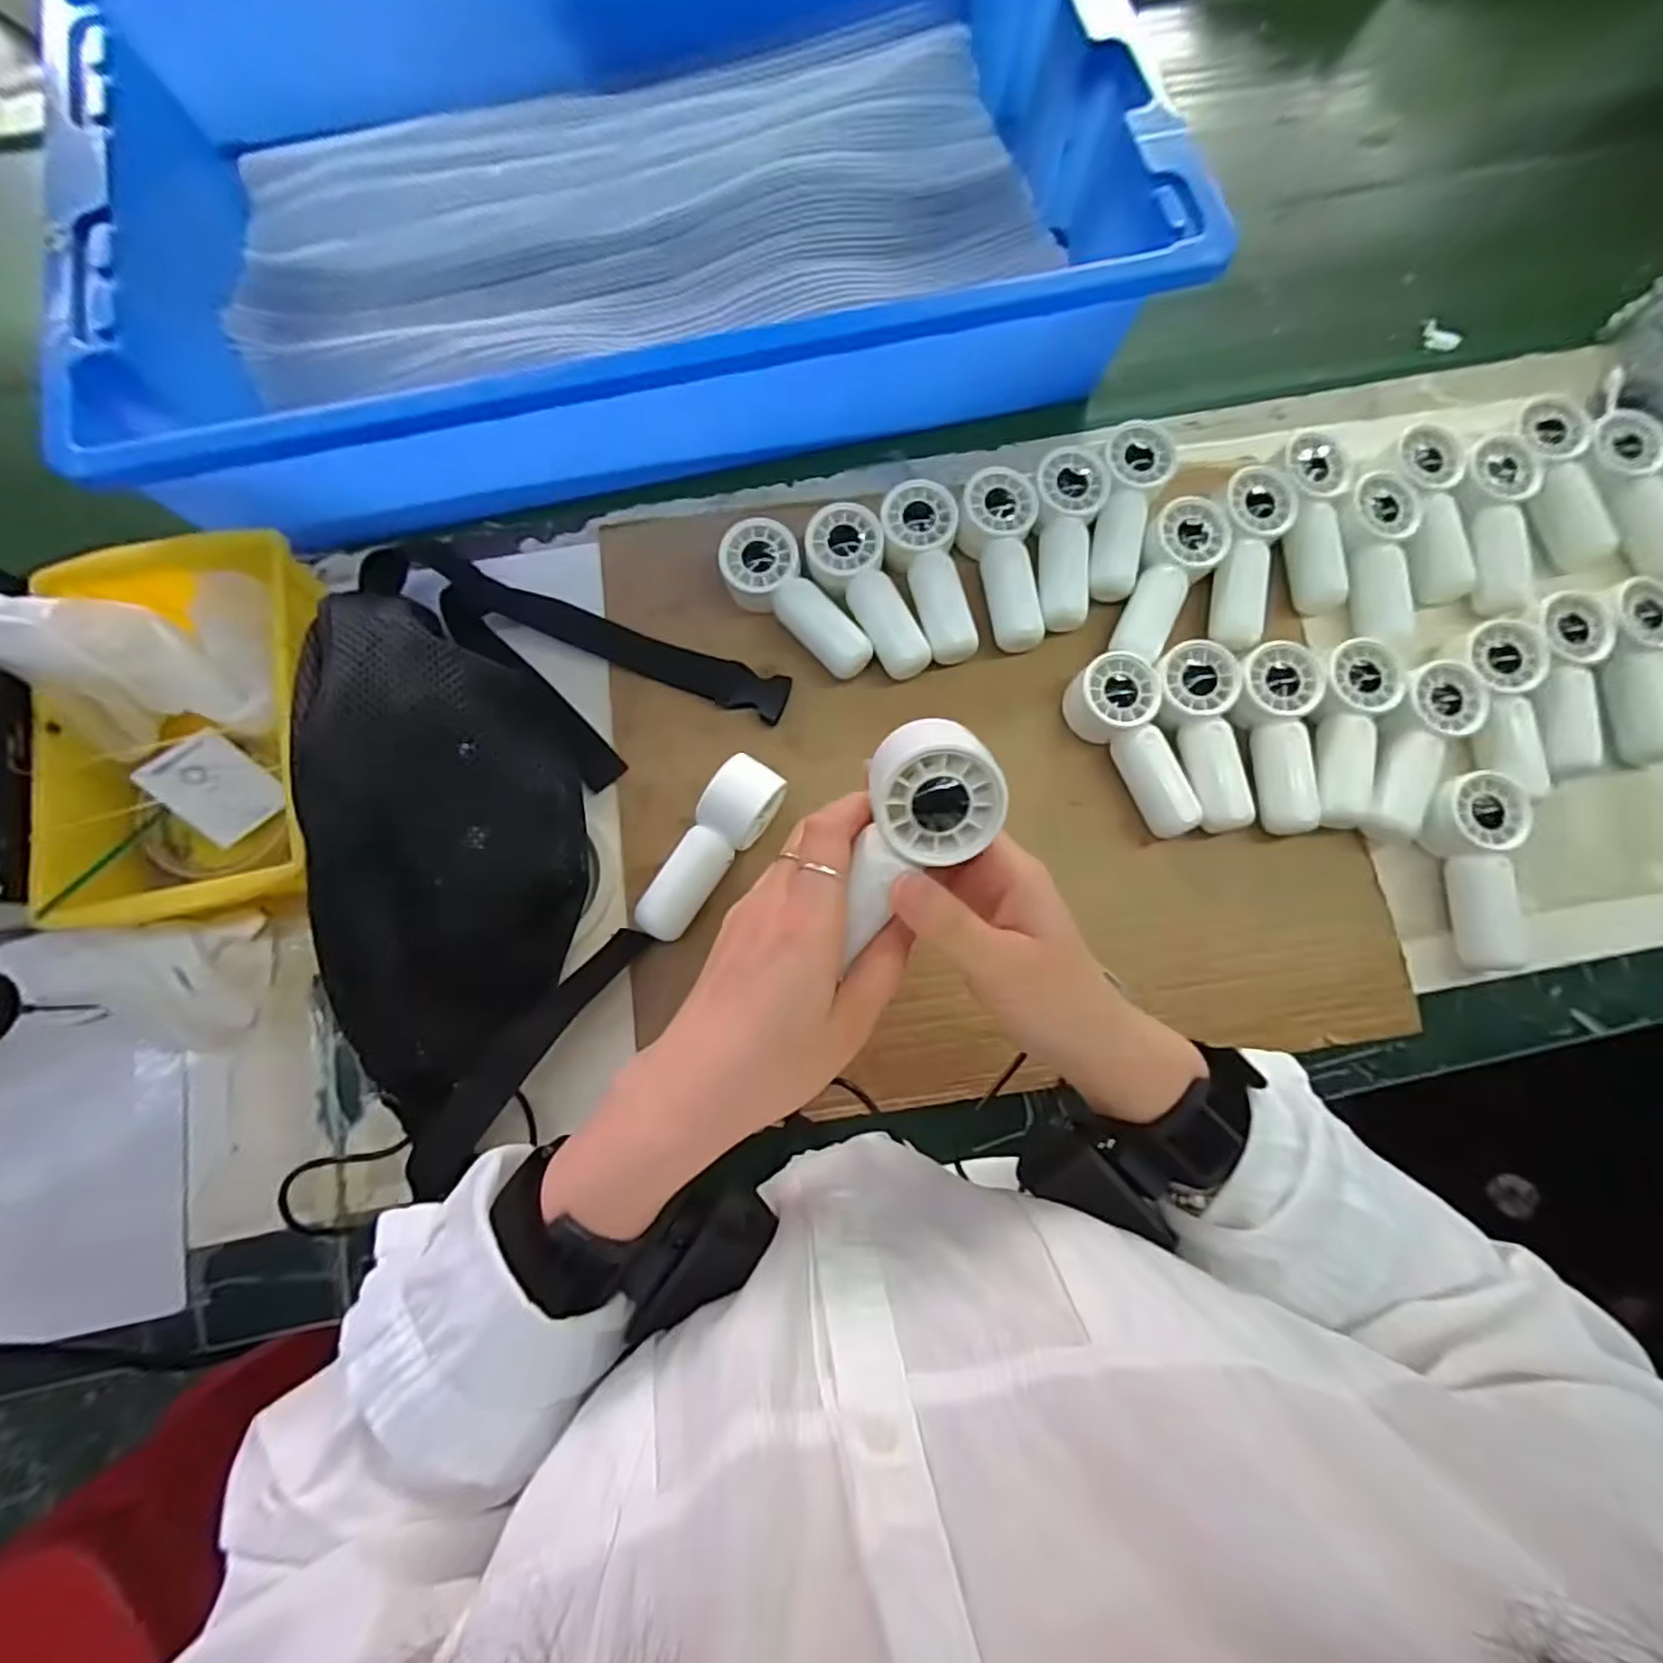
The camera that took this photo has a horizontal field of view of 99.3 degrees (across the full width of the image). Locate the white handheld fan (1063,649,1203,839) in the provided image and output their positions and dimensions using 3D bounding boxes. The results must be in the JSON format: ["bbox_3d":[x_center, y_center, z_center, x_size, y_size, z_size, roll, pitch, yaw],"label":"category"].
[{"bbox_3d":[0.178,-0.049,0.417,0.046,0.028,0.110,-17,78,-5],"label":"white handheld fan"}]

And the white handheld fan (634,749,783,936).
[{"bbox_3d":[-0.067,0.012,0.398,0.037,0.042,0.109,31,78,5],"label":"white handheld fan"}]

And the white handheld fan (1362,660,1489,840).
[{"bbox_3d":[0.344,-0.049,0.425,0.044,0.032,0.111,33,79,6],"label":"white handheld fan"}]

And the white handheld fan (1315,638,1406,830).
[{"bbox_3d":[0.305,-0.060,0.426,0.045,0.032,0.114,19,77,3],"label":"white handheld fan"}]

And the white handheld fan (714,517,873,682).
[{"bbox_3d":[-0.020,-0.142,0.438,0.111,0.034,0.044,41,79,7],"label":"white handheld fan"}]

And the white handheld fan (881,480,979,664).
[{"bbox_3d":[0.059,-0.159,0.438,0.047,0.028,0.112,-9,78,-3],"label":"white handheld fan"}]

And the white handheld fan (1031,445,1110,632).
[{"bbox_3d":[0.145,-0.184,0.443,0.044,0.026,0.114,11,77,1],"label":"white handheld fan"}]

